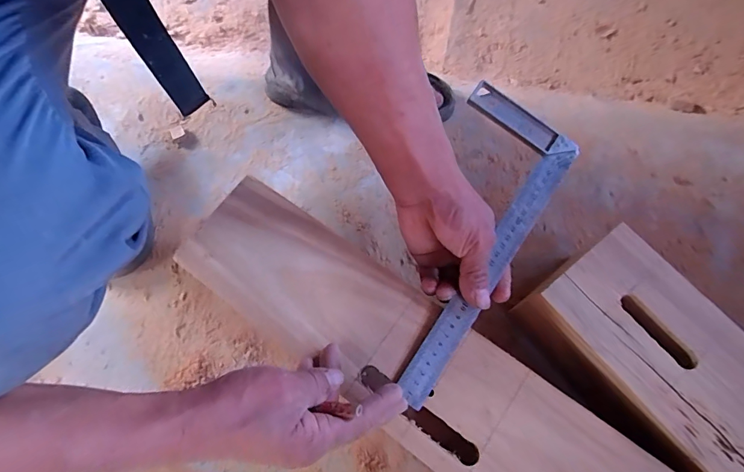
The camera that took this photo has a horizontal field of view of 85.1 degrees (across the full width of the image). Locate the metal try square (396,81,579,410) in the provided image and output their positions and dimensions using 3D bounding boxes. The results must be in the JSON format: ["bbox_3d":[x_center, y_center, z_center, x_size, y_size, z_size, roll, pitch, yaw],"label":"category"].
[{"bbox_3d":[0.085,0.002,0.387,0.113,0.026,0.300,30,79,12],"label":"metal try square"}]

